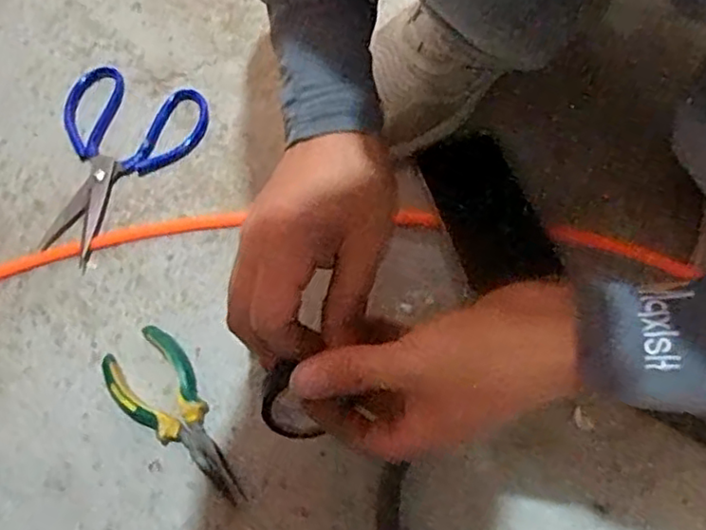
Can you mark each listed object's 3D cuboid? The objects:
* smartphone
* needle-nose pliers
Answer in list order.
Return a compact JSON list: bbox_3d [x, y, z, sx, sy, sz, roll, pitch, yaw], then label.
[{"bbox_3d":[0.108,-0.045,0.533,0.071,0.014,0.154,-19,56,-5],"label":"smartphone"},{"bbox_3d":[-0.140,0.118,0.506,0.060,0.020,0.153,-37,71,-11],"label":"needle-nose pliers"}]

